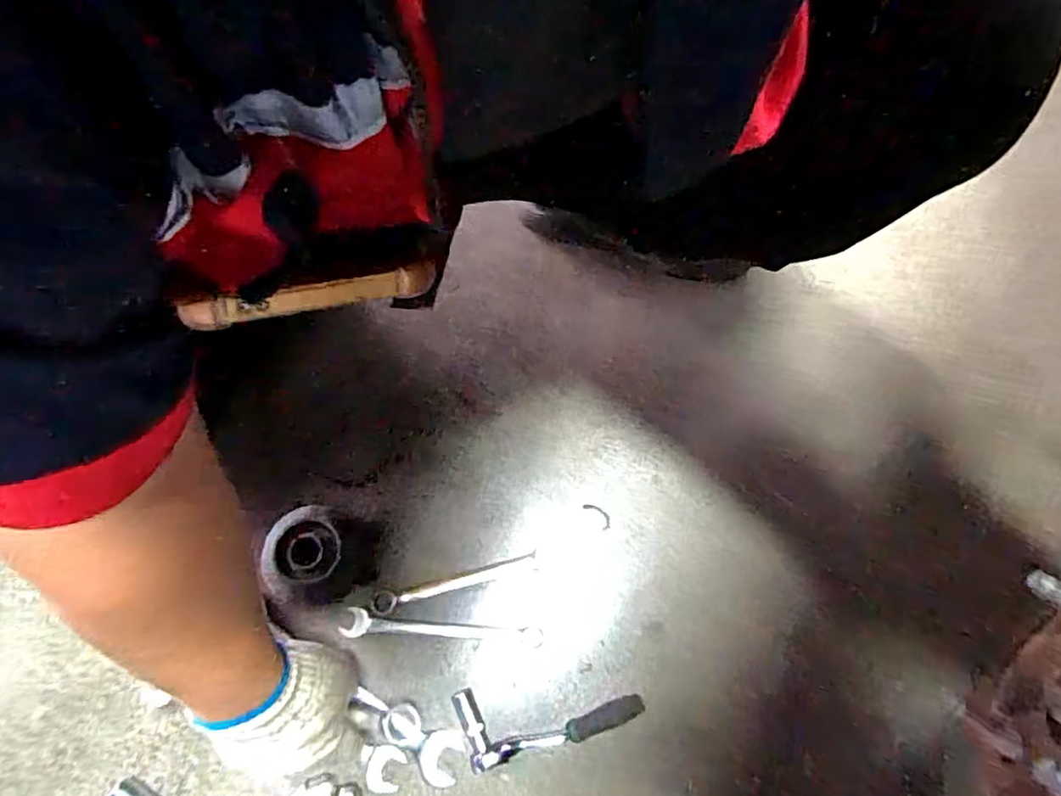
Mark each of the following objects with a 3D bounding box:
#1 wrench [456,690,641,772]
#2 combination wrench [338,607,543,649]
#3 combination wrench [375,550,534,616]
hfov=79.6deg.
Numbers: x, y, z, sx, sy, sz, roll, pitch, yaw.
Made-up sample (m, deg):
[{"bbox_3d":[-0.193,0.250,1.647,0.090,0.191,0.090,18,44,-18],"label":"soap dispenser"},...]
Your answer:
[{"bbox_3d":[0.017,0.270,0.556,0.157,0.027,0.062,-13,72,-8],"label":"wrench"},{"bbox_3d":[-0.076,0.210,0.579,0.171,0.009,0.022,4,71,-2],"label":"combination wrench"},{"bbox_3d":[-0.070,0.170,0.586,0.154,0.011,0.019,-13,72,-8],"label":"combination wrench"}]

